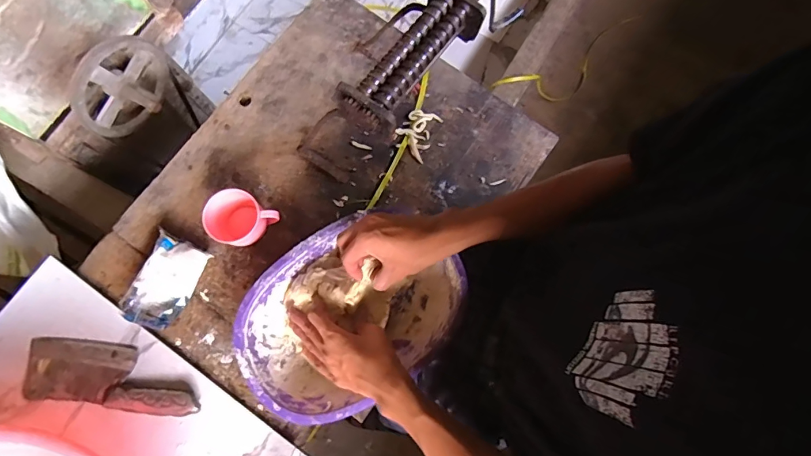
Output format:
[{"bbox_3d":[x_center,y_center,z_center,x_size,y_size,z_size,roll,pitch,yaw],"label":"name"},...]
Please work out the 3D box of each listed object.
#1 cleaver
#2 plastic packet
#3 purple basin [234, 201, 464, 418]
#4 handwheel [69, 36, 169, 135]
[{"bbox_3d":[-0.401,0.202,0.600,0.244,0.017,0.081,7,75,1],"label":"cleaver"},{"bbox_3d":[-0.345,0.077,0.626,0.078,0.033,0.129,28,76,7],"label":"plastic packet"},{"bbox_3d":[-0.077,0.115,0.590,0.291,0.093,0.208,-37,78,-10],"label":"purple basin"},{"bbox_3d":[-0.519,-0.262,0.848,0.094,0.170,0.207,27,76,7],"label":"handwheel"}]

